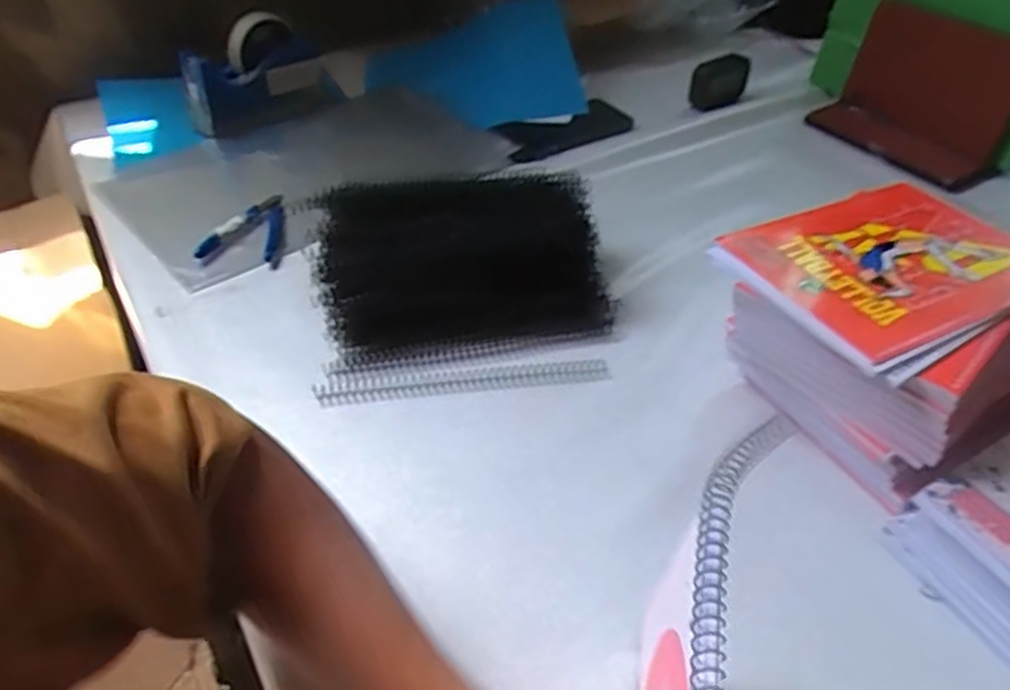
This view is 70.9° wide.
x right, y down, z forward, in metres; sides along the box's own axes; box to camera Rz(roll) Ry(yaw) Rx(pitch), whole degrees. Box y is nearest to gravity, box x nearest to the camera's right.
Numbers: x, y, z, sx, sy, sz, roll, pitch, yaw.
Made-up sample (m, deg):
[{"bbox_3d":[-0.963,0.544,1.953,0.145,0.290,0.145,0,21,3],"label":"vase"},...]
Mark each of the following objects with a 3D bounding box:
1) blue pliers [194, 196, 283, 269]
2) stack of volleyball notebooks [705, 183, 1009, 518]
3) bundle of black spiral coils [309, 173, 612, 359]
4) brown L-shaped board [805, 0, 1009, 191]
[{"bbox_3d":[-0.239,-0.111,0.677,0.069,0.014,0.096,5,43,6],"label":"blue pliers"},{"bbox_3d":[0.279,-0.009,0.515,0.213,0.108,0.191,-22,47,-22],"label":"stack of volleyball notebooks"},{"bbox_3d":[-0.034,-0.073,0.596,0.239,0.078,0.146,-5,43,-5],"label":"bundle of black spiral coils"},{"bbox_3d":[0.471,-0.285,0.801,0.073,0.134,0.198,-33,52,-30],"label":"brown L-shaped board"}]

